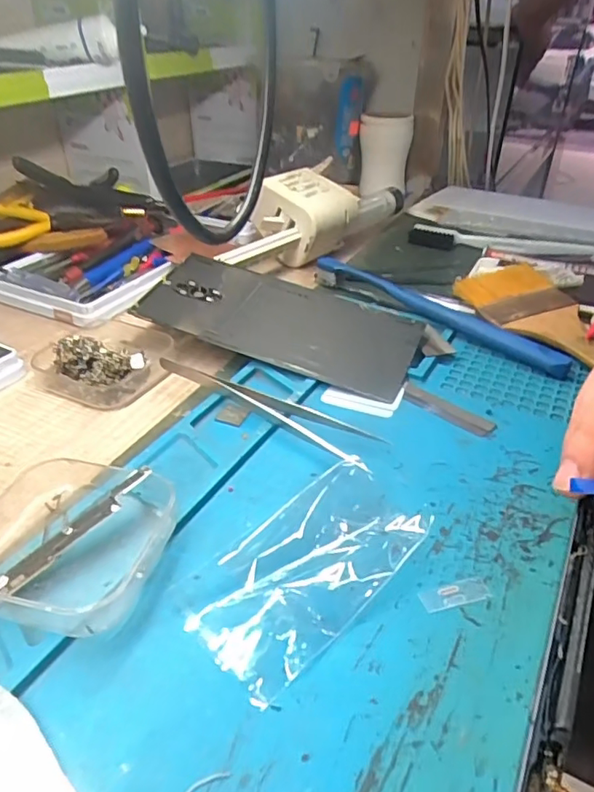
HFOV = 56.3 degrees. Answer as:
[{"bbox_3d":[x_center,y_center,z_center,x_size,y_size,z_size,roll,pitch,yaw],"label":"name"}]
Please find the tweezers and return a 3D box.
[{"bbox_3d":[-0.015,0.003,0.273,0.125,0.010,0.026,25,41,29],"label":"tweezers"}]

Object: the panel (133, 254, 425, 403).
[{"bbox_3d":[-0.010,-0.046,0.325,0.157,0.004,0.071,19,47,13],"label":"panel"}]

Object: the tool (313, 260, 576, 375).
[{"bbox_3d":[0.084,-0.054,0.352,0.014,0.017,0.179,-29,45,-36],"label":"tool"}]

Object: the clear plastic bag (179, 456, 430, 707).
[{"bbox_3d":[0.006,0.057,0.200,0.049,0.008,0.095,31,44,34],"label":"clear plastic bag"}]

